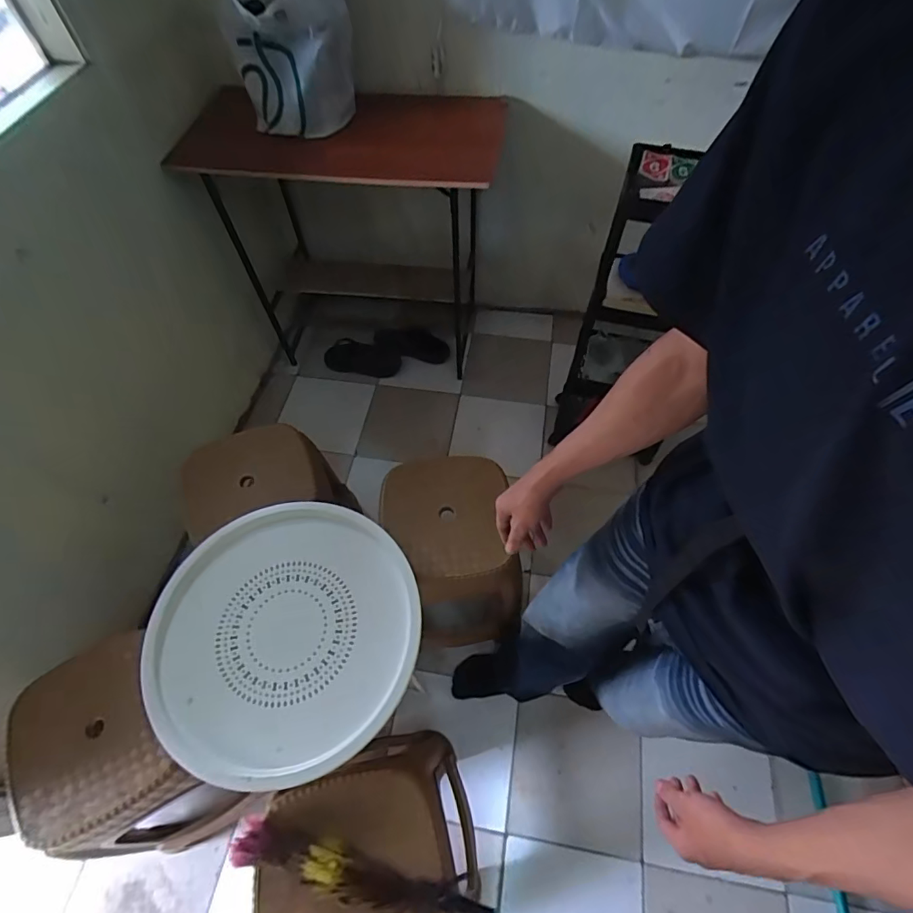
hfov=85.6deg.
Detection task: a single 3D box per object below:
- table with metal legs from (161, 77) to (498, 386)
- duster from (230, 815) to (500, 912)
[{"bbox_3d":[-0.258,-0.577,1.393,0.694,0.689,0.340,-1,60,-1],"label":"table with metal legs"},{"bbox_3d":[-0.124,0.579,0.669,0.372,0.065,0.062,11,61,6],"label":"duster"}]

